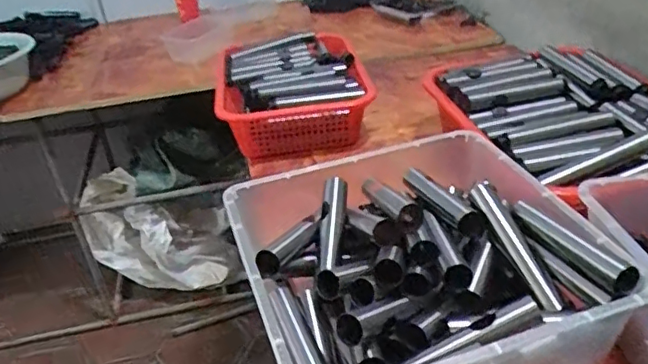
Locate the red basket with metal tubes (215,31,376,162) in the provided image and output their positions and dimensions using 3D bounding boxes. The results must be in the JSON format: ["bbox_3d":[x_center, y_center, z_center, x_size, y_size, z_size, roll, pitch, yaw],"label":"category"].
[{"bbox_3d":[-0.059,-0.150,1.030,0.259,0.115,0.300,-14,33,-12],"label":"red basket with metal tubes"}]

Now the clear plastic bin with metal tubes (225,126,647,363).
[{"bbox_3d":[0.086,0.103,0.582,0.300,0.152,0.304,-14,33,-12],"label":"clear plastic bin with metal tubes"}]

